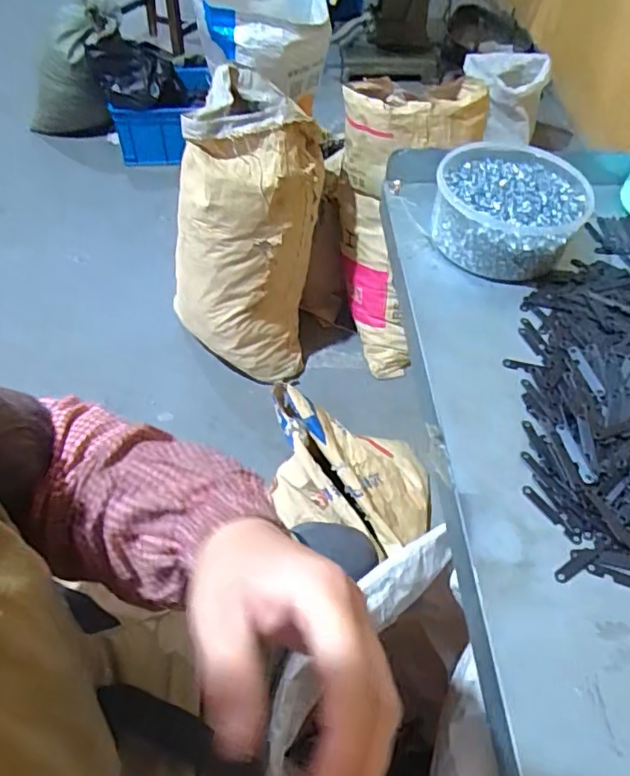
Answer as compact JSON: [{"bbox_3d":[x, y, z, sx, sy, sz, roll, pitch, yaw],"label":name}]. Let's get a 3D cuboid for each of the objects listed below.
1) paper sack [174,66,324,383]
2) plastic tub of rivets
[{"bbox_3d":[-0.175,-0.360,1.396,0.357,0.702,0.283,3,31,-1],"label":"paper sack"},{"bbox_3d":[0.201,-0.189,0.601,0.142,0.062,0.165,21,54,12],"label":"plastic tub of rivets"}]

